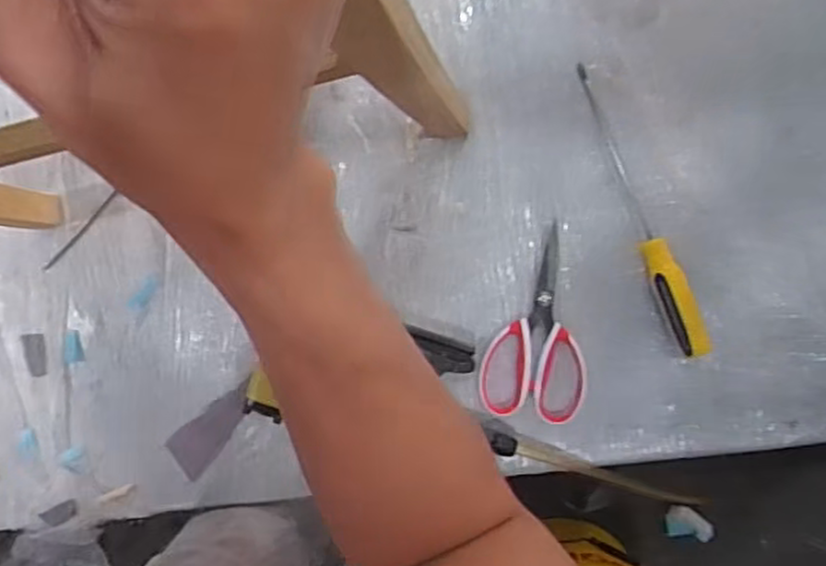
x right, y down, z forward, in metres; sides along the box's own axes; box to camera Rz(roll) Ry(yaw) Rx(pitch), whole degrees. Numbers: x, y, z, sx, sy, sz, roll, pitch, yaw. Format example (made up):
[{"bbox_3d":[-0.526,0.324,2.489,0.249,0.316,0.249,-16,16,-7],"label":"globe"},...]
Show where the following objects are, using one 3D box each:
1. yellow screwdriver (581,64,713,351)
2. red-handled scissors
[{"bbox_3d":[0.210,-0.067,0.686,0.027,0.029,0.291,-21,89,6],"label":"yellow screwdriver"},{"bbox_3d":[0.121,0.040,0.707,0.098,0.006,0.183,6,91,6],"label":"red-handled scissors"}]

